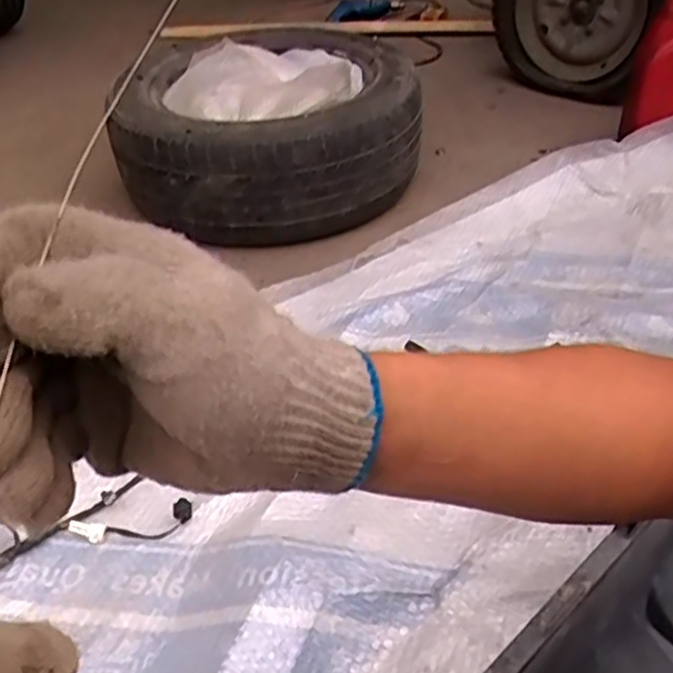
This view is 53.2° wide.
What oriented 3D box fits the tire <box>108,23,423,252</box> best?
[{"bbox_3d":[-0.124,-0.422,1.372,0.574,0.219,0.561,2,40,6],"label":"tire"}]

